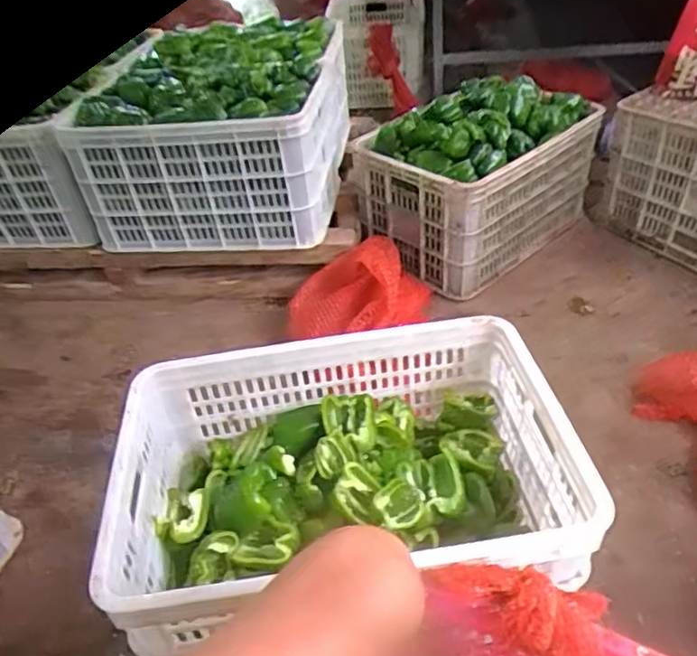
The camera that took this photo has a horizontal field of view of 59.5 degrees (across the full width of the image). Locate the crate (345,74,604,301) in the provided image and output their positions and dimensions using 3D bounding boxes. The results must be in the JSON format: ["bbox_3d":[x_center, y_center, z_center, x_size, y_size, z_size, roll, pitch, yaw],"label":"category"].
[{"bbox_3d":[0.305,-0.365,1.465,0.526,0.340,0.353,-32,47,-27],"label":"crate"}]

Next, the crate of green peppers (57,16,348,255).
[{"bbox_3d":[-0.270,-0.460,1.397,0.479,0.327,0.619,1,41,8],"label":"crate of green peppers"}]

